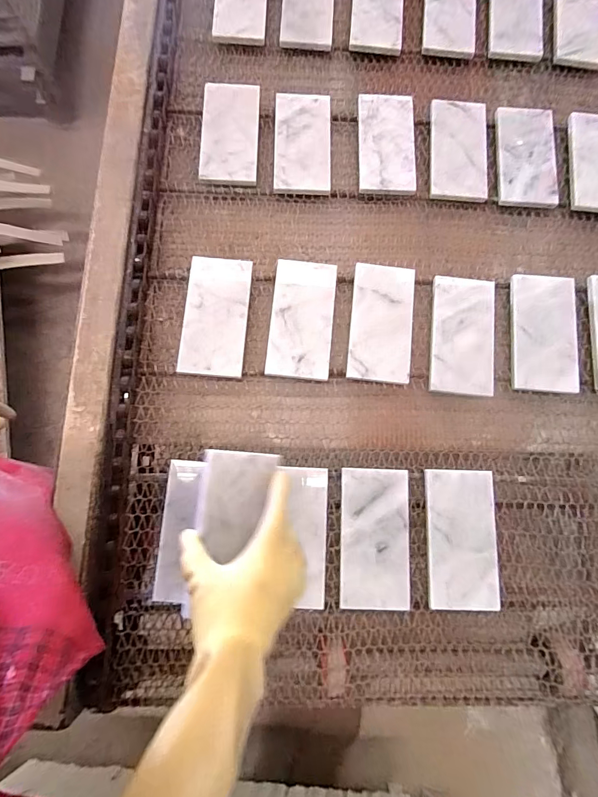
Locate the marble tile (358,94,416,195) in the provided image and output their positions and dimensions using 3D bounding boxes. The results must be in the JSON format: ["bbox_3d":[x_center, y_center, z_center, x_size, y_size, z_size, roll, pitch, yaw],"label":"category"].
[{"bbox_3d":[0.123,-0.362,0.540,0.077,0.016,0.152,3,77,-1],"label":"marble tile"}]

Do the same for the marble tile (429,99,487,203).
[{"bbox_3d":[0.228,-0.361,0.540,0.085,0.014,0.158,6,77,0],"label":"marble tile"}]

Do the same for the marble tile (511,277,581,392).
[{"bbox_3d":[0.316,-0.085,0.491,0.079,0.006,0.155,4,79,6],"label":"marble tile"}]

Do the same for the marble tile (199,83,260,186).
[{"bbox_3d":[-0.096,-0.370,0.529,0.077,0.009,0.147,1,79,0],"label":"marble tile"}]

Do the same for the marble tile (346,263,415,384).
[{"bbox_3d":[0.107,-0.098,0.488,0.078,0.006,0.155,6,78,0],"label":"marble tile"}]

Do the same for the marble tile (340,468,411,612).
[{"bbox_3d":[0.088,0.161,0.438,0.077,0.005,0.153,2,82,-2],"label":"marble tile"}]

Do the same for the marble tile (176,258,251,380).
[{"bbox_3d":[-0.104,-0.105,0.479,0.078,0.006,0.155,4,76,-4],"label":"marble tile"}]

